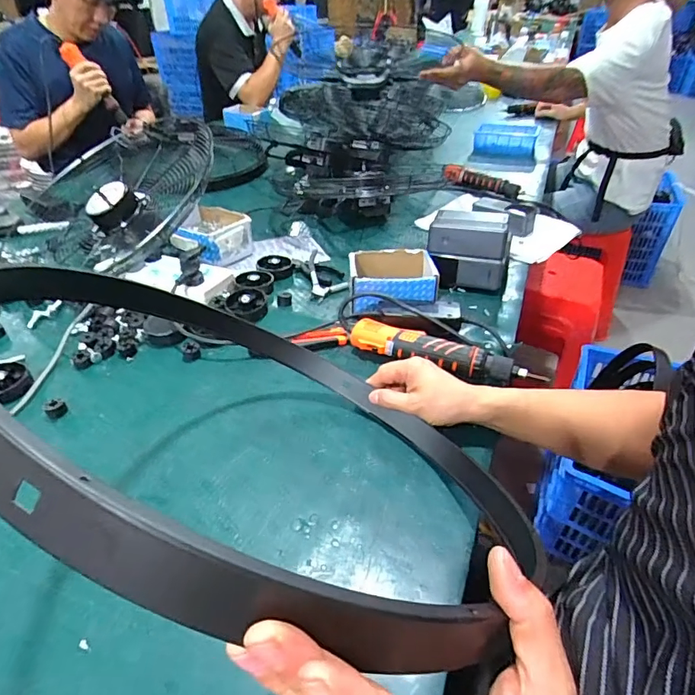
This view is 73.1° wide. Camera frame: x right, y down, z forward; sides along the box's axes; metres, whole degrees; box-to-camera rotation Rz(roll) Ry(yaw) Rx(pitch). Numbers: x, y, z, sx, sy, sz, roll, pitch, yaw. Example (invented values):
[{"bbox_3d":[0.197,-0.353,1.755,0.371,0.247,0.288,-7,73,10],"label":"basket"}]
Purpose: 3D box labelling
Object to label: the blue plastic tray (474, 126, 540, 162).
[{"bbox_3d":[0.480,-0.619,1.429,0.183,0.090,0.145,9,38,11],"label":"blue plastic tray"}]

